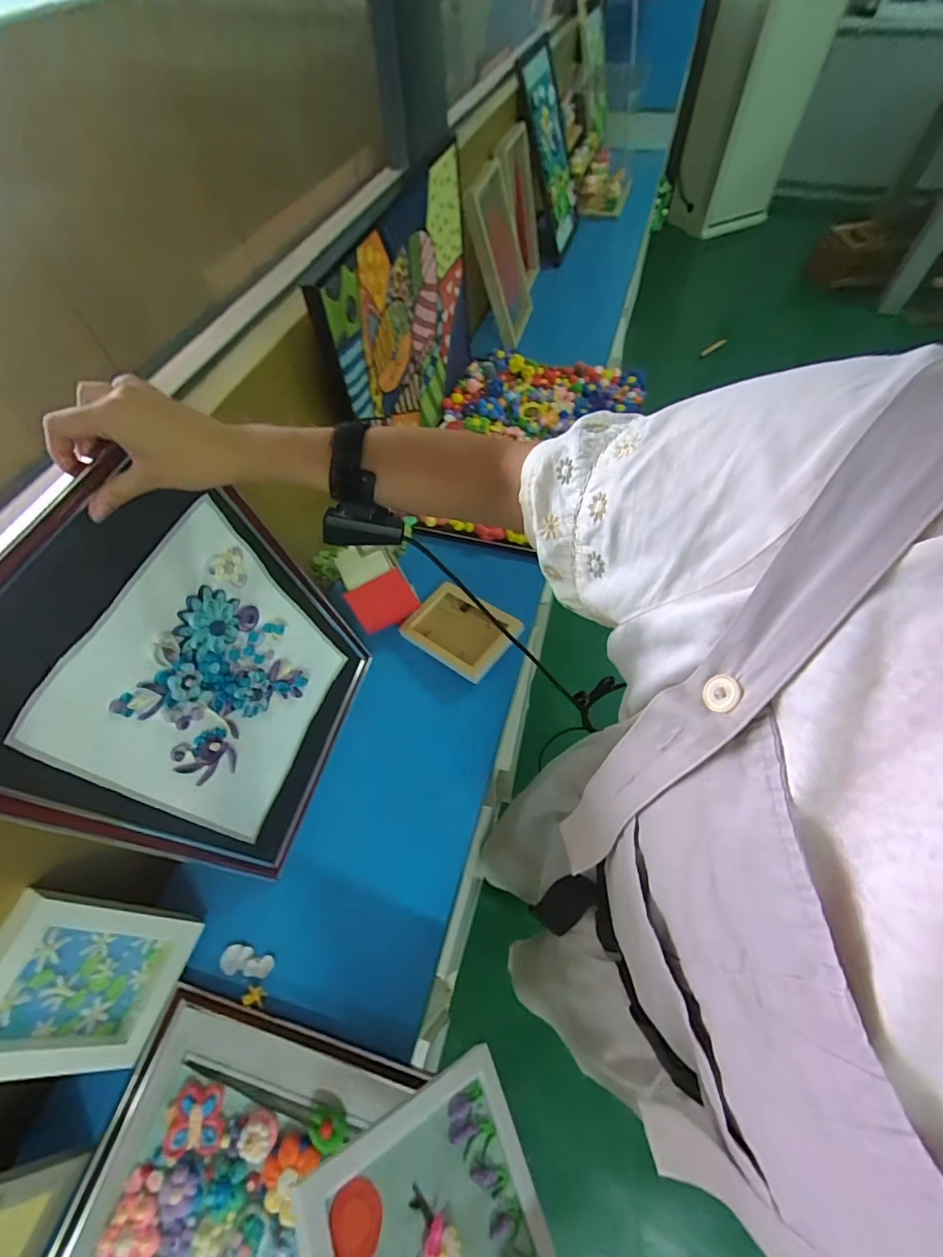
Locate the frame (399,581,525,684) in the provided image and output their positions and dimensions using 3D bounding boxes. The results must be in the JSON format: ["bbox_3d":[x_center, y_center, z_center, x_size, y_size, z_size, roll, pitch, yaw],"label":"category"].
[{"bbox_3d":[-0.017,-0.002,0.719,0.157,0.032,0.117,32,65,19],"label":"frame"}]

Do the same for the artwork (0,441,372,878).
[{"bbox_3d":[-0.247,0.059,0.485,0.034,0.442,0.300,5,60,21],"label":"artwork"}]

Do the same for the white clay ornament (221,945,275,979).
[{"bbox_3d":[-0.250,0.373,0.536,0.059,0.004,0.028,4,44,2],"label":"white clay ornament"}]

